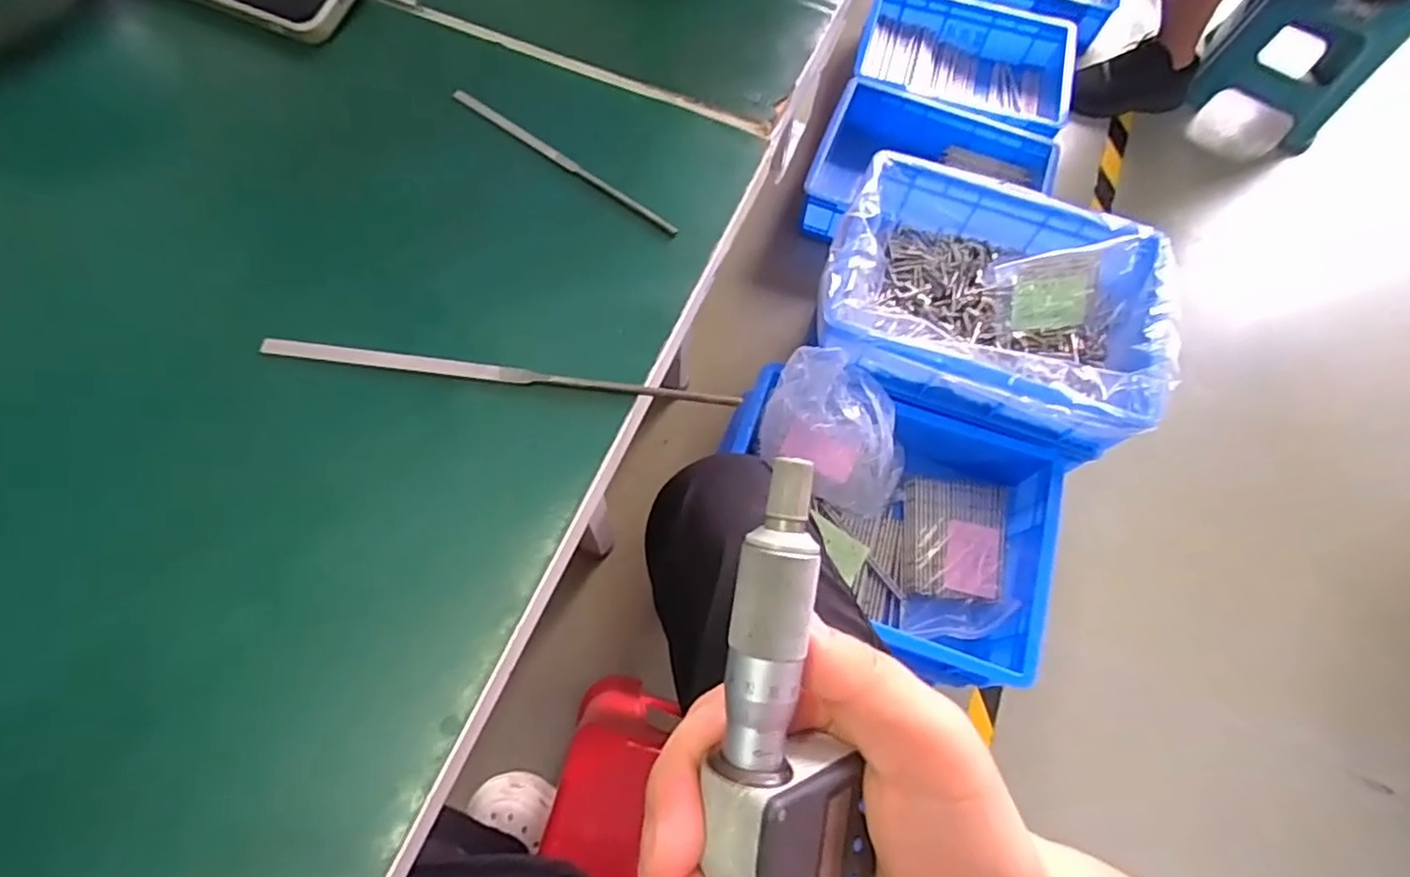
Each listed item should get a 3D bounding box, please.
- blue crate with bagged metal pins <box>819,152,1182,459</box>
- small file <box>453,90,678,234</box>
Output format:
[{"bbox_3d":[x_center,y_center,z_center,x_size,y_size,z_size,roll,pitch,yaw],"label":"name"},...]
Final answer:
[{"bbox_3d":[0.357,-0.177,0.847,0.400,0.111,0.300,19,68,5],"label":"blue crate with bagged metal pins"},{"bbox_3d":[-0.068,-0.133,0.319,0.135,0.004,0.006,36,70,11],"label":"small file"}]

